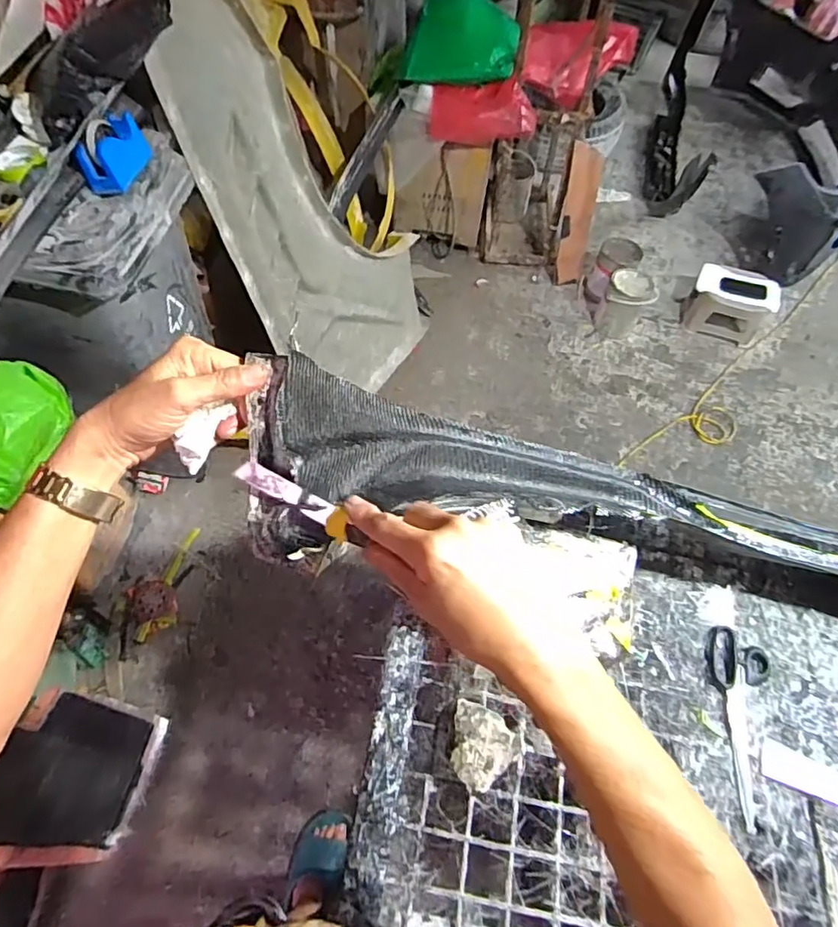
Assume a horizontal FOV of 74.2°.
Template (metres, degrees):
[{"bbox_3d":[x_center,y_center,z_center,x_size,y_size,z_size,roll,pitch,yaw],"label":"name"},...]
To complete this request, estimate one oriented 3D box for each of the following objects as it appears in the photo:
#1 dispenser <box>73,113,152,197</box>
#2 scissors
[{"bbox_3d":[-0.608,-0.626,1.113,0.051,0.109,0.185,-14,49,38],"label":"dispenser"},{"bbox_3d":[0.423,0.344,0.749,0.087,0.015,0.235,20,60,10],"label":"scissors"}]

